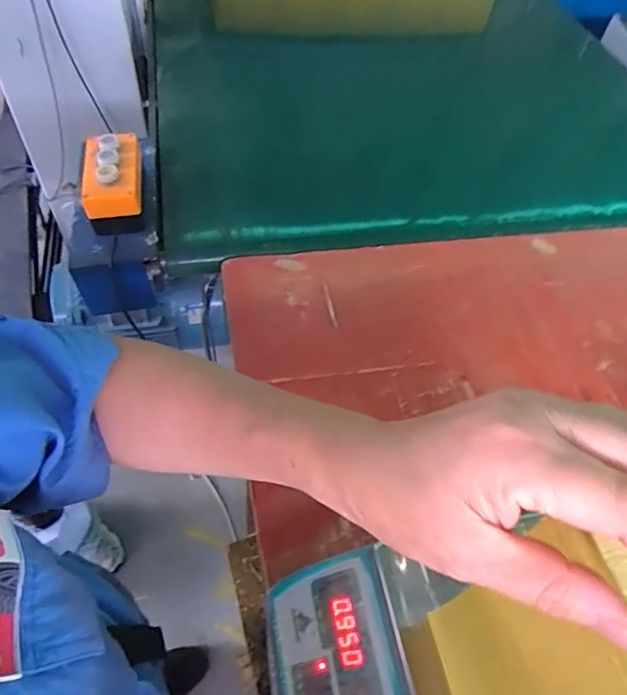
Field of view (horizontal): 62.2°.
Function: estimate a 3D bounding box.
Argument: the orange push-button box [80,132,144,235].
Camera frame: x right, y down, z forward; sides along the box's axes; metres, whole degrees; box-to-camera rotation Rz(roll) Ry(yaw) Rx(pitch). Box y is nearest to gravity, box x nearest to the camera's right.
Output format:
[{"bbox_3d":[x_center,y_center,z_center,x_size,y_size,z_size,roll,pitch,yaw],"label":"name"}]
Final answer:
[{"bbox_3d":[-0.291,-0.239,0.761,0.078,0.084,0.139,-7,55,-10],"label":"orange push-button box"}]

